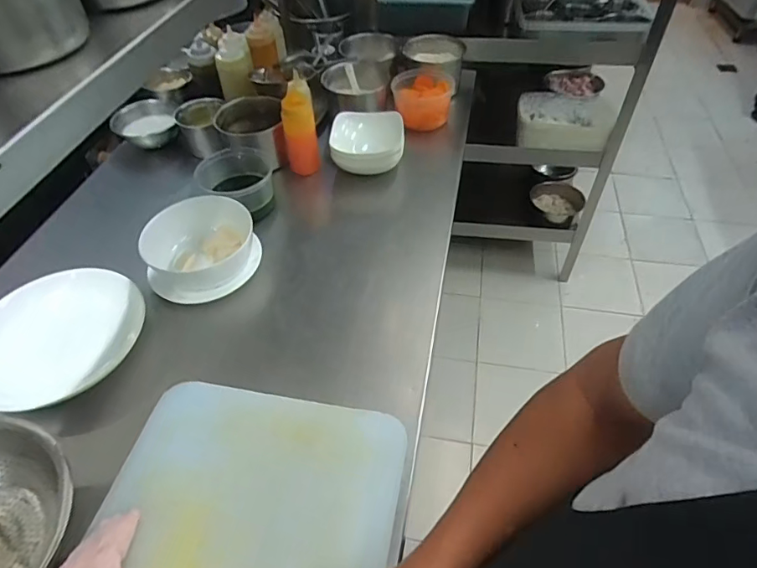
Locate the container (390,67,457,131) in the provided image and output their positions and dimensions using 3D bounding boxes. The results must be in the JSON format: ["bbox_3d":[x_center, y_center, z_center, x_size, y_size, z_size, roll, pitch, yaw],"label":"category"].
[{"bbox_3d":[0.105,-0.434,1.188,0.142,0.127,0.113,2,48,4],"label":"container"}]

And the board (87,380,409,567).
[{"bbox_3d":[-0.162,0.301,0.544,0.329,0.028,0.384,9,48,8],"label":"board"}]

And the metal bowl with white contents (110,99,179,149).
[{"bbox_3d":[-0.544,-0.372,1.138,0.136,0.064,0.129,-1,48,1],"label":"metal bowl with white contents"}]

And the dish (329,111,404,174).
[{"bbox_3d":[-0.024,-0.305,1.055,0.151,0.071,0.161,-1,48,1],"label":"dish"}]

